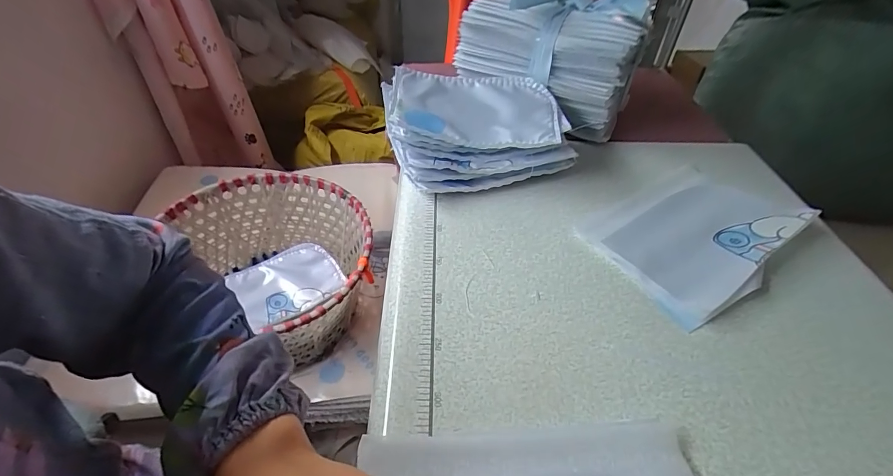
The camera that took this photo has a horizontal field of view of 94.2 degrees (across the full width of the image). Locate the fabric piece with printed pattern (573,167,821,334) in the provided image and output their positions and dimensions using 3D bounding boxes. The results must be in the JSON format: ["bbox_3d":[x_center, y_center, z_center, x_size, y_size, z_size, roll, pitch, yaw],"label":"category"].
[{"bbox_3d":[0.277,-0.010,0.464,0.223,0.022,0.163,-24,49,-23],"label":"fabric piece with printed pattern"}]

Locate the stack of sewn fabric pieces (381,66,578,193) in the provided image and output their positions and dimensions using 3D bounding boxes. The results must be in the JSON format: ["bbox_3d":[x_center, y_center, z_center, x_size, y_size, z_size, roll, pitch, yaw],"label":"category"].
[{"bbox_3d":[0.034,-0.137,0.537,0.218,0.095,0.147,-7,44,-8],"label":"stack of sewn fabric pieces"}]

